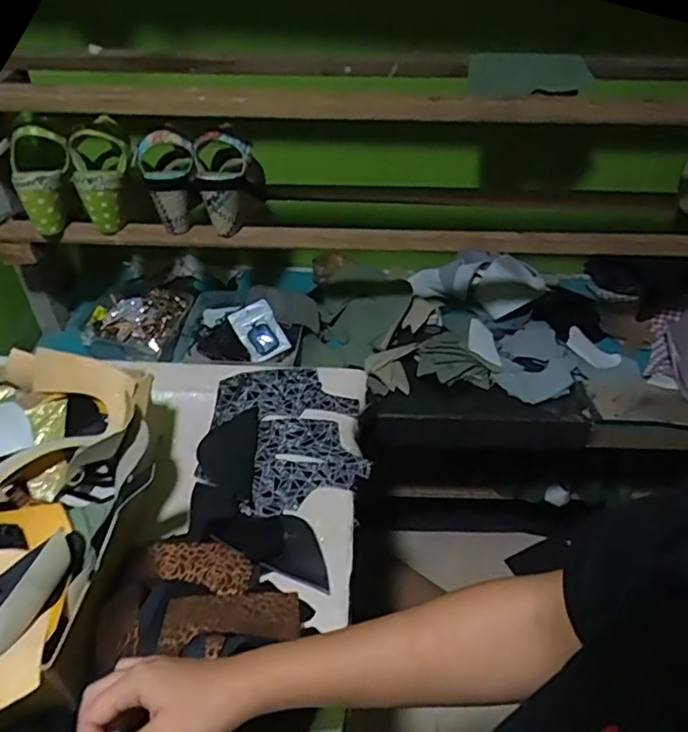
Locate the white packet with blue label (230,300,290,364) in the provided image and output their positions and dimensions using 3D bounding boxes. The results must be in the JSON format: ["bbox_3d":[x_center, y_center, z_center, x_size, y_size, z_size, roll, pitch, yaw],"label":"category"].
[{"bbox_3d":[-0.140,-0.059,0.962,0.067,0.014,0.097,-29,85,-1],"label":"white packet with blue label"}]

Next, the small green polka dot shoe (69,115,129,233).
[{"bbox_3d":[-0.344,-0.263,0.803,0.072,0.151,0.057,5,18,3],"label":"small green polka dot shoe"}]

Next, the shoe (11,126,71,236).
[{"bbox_3d":[-0.419,-0.255,0.804,0.079,0.135,0.058,-9,43,-12],"label":"shoe"}]

